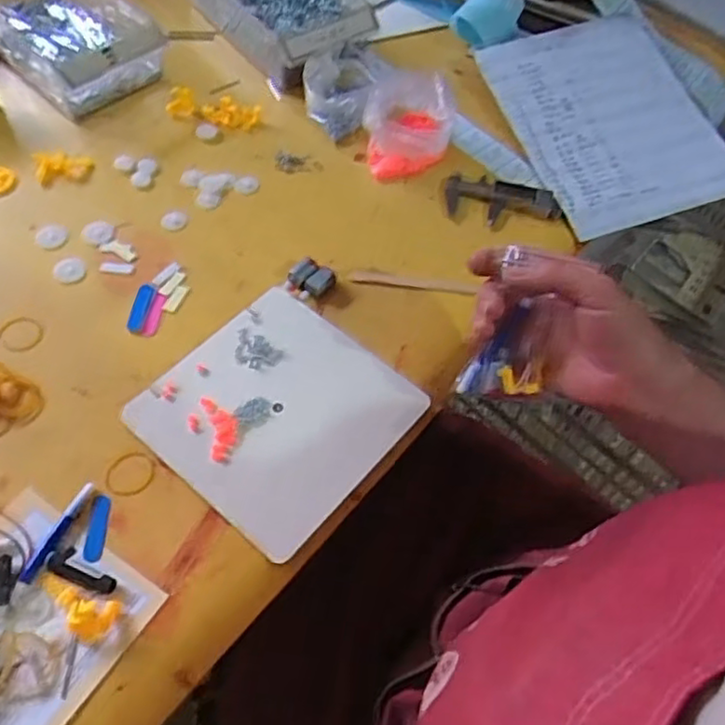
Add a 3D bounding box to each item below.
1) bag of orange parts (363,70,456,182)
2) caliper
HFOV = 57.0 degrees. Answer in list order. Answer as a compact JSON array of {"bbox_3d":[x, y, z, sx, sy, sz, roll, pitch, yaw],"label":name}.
[{"bbox_3d":[0.046,-0.243,0.680,0.086,0.060,0.104,4,57,0],"label":"bag of orange parts"},{"bbox_3d":[0.138,-0.161,0.666,0.114,0.018,0.056,14,58,6],"label":"caliper"}]

